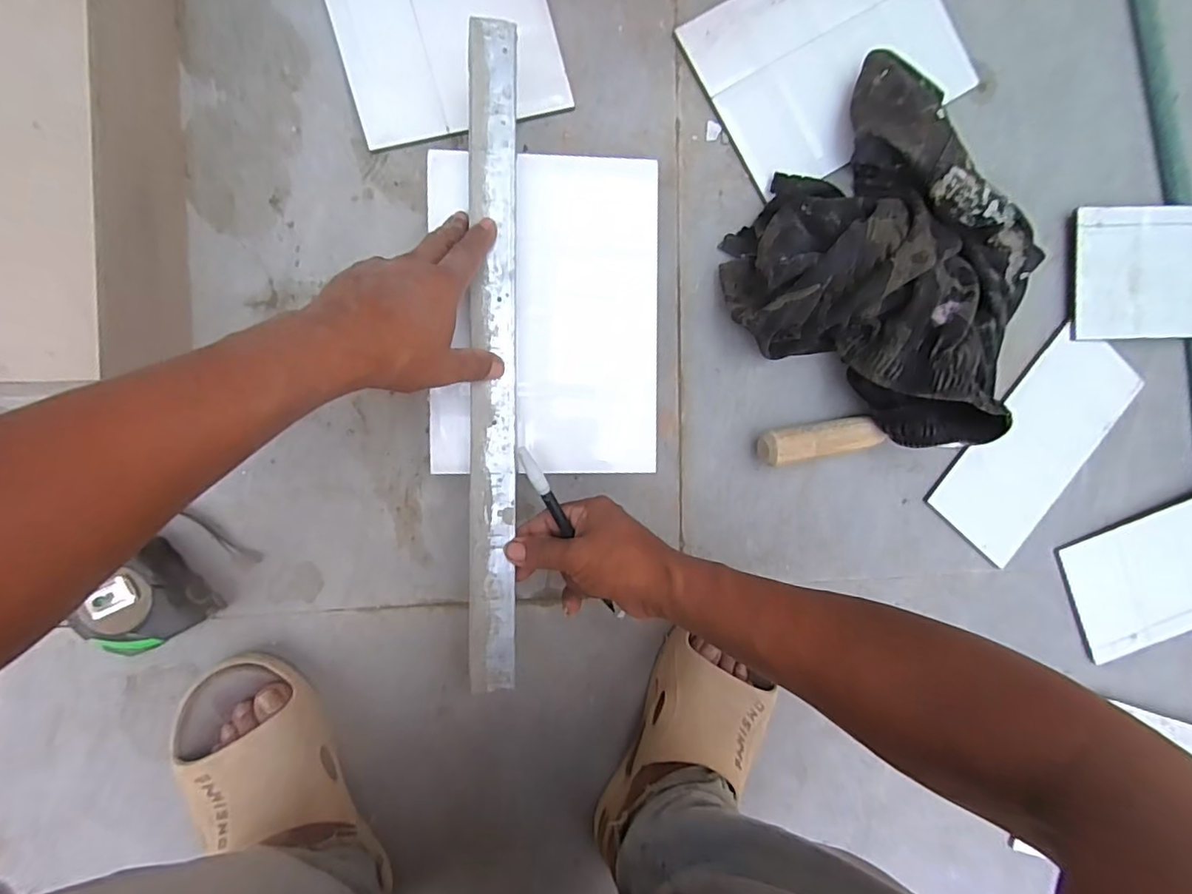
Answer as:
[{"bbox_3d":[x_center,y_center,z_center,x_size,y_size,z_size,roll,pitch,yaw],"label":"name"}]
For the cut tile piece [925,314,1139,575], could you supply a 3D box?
[{"bbox_3d":[0.452,-0.004,0.557,0.109,0.016,0.238,40,87,-8],"label":"cut tile piece"}]

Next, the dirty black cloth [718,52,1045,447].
[{"bbox_3d":[0.280,-0.170,0.484,0.261,0.096,0.264,33,88,-8],"label":"dirty black cloth"}]

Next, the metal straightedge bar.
[{"bbox_3d":[-0.077,-0.062,0.418,0.035,0.012,0.492,0,92,-11],"label":"metal straightedge bar"}]

